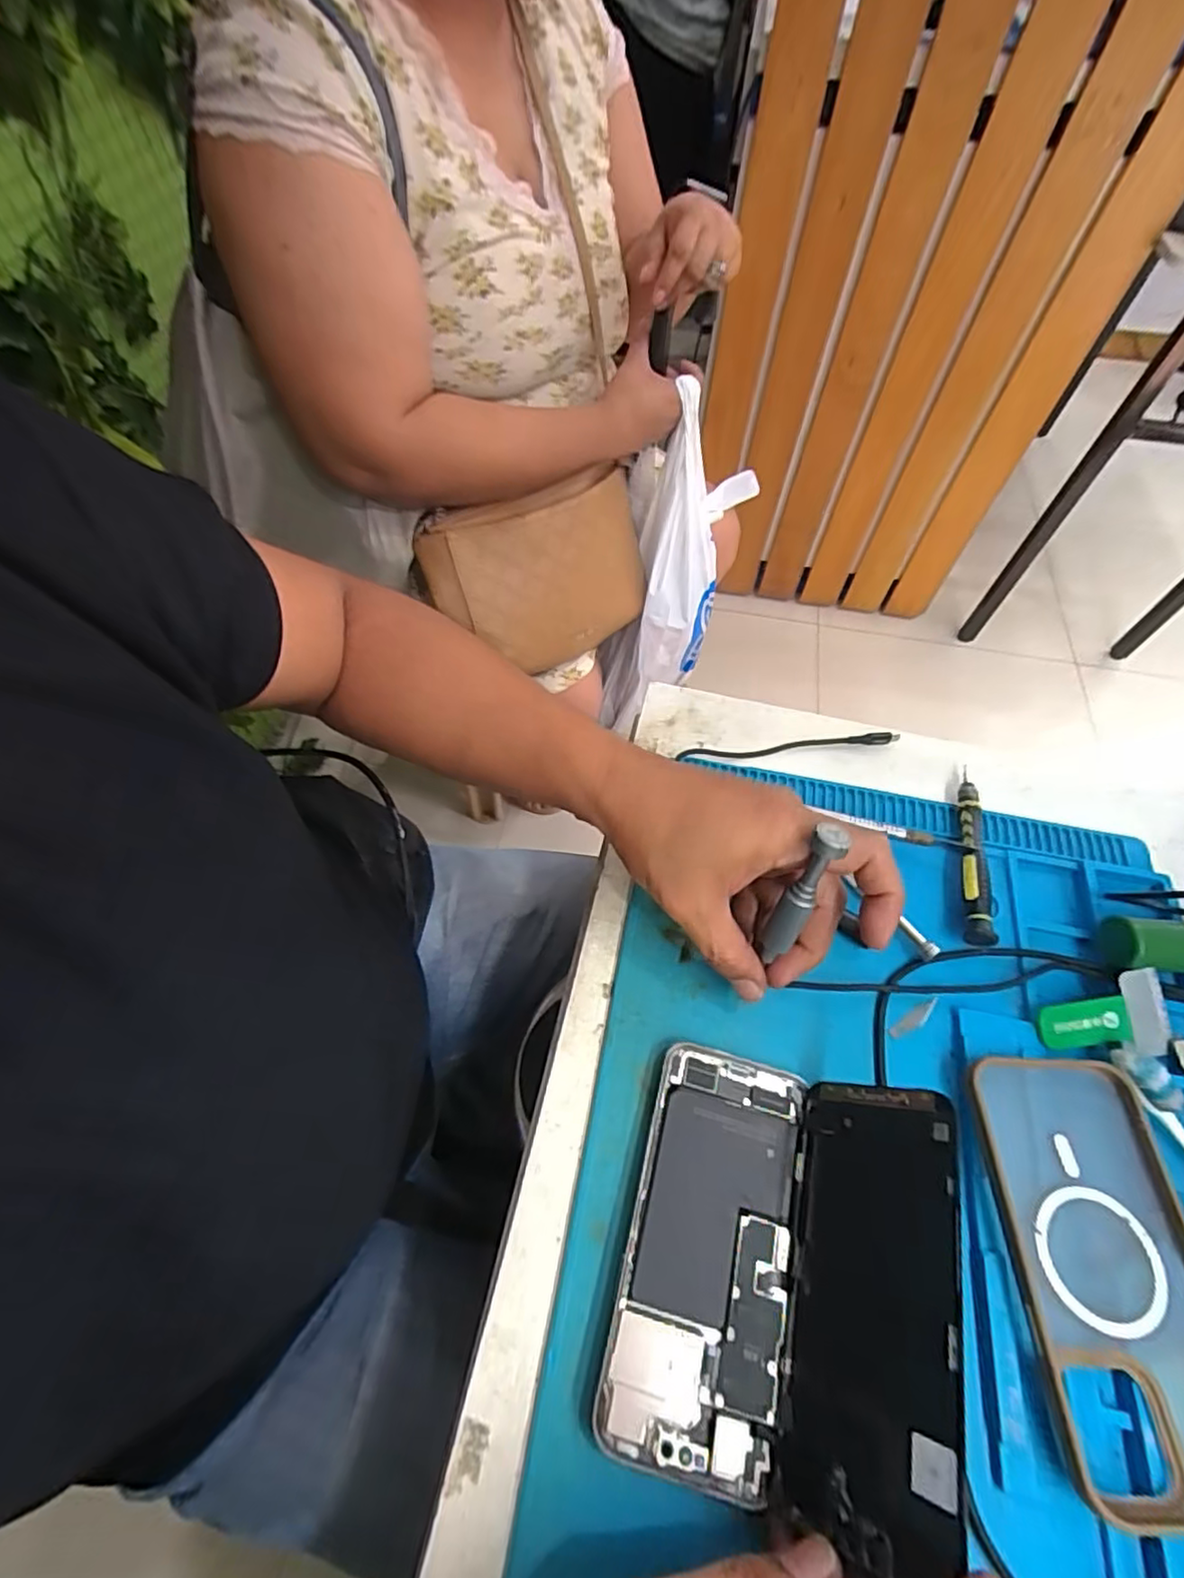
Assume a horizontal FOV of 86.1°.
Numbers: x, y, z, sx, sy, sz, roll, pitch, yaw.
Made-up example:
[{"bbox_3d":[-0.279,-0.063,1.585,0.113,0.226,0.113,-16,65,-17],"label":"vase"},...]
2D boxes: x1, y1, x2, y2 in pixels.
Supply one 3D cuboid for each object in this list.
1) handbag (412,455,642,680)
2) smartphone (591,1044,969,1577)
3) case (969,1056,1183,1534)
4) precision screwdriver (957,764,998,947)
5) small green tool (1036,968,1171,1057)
[{"bbox_3d":[-0.047,-0.245,0.728,0.264,0.189,0.070,-24,22,-17],"label":"handbag"},{"bbox_3d":[0.077,0.196,0.263,0.116,0.063,0.156,15,59,7],"label":"smartphone"},{"bbox_3d":[0.235,0.212,0.287,0.088,0.018,0.163,1,59,-1],"label":"case"},{"bbox_3d":[0.236,0.037,0.393,0.016,0.019,0.130,15,60,7],"label":"precision screwdriver"},{"bbox_3d":[0.275,0.119,0.341,0.064,0.011,0.042,0,76,12],"label":"small green tool"}]

